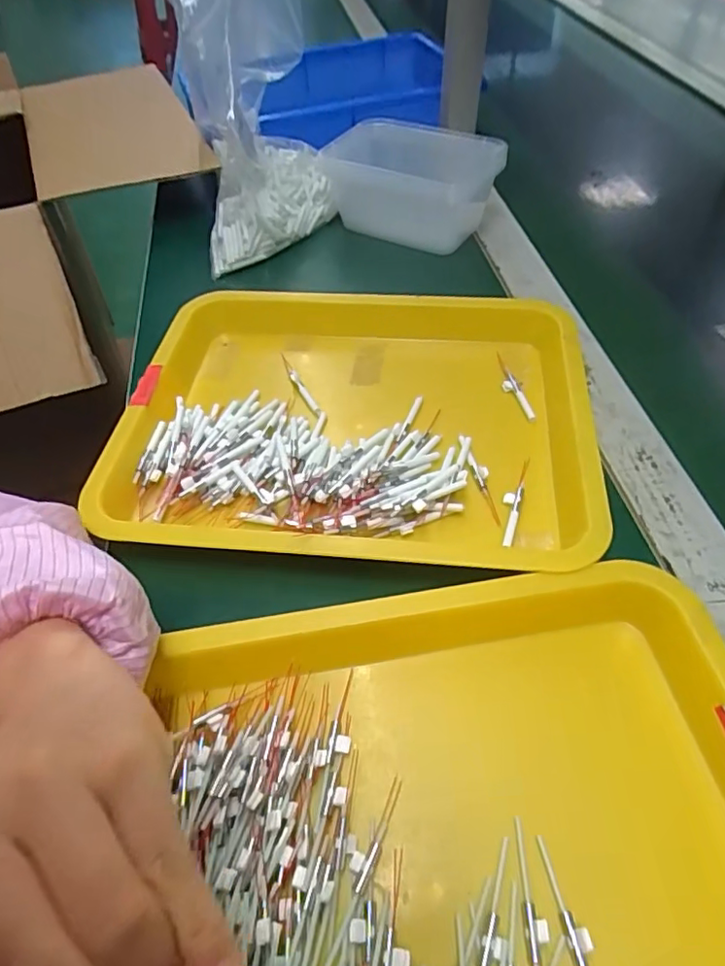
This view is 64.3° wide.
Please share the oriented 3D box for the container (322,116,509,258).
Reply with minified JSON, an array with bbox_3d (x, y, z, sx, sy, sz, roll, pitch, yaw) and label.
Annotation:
[{"bbox_3d":[0.054,-0.326,0.632,0.187,0.088,0.105,10,51,8],"label":"container"}]

